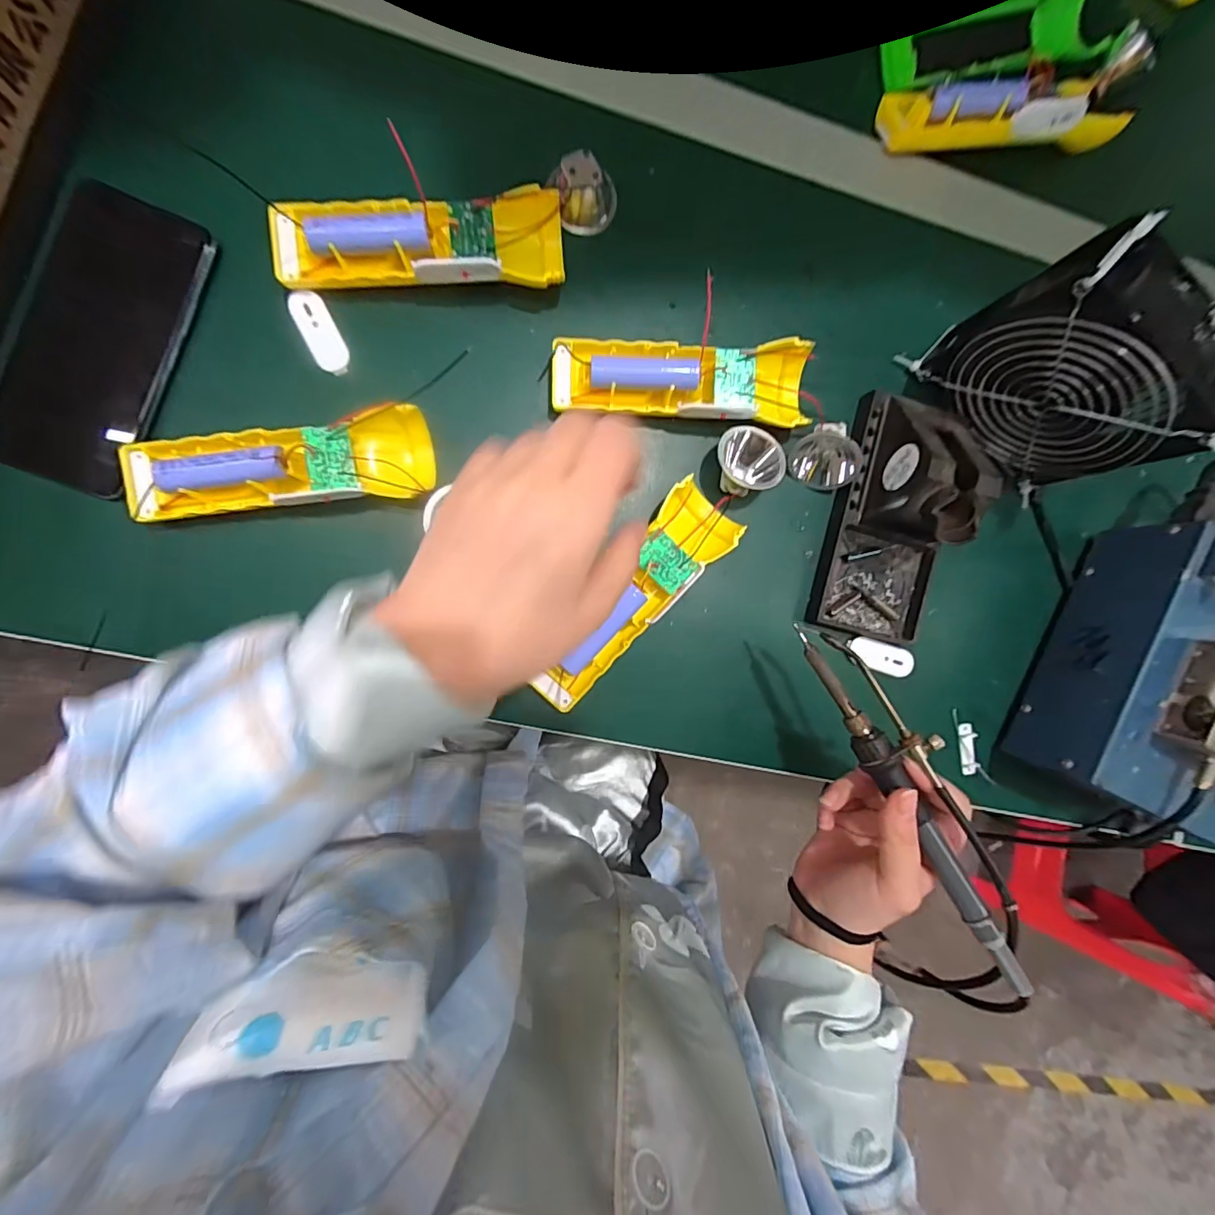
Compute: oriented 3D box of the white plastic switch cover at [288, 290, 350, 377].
[{"bbox_3d":[-0.171,-0.165,0.309,0.020,0.006,0.049,-25,95,-7],"label":"white plastic switch cover"}]

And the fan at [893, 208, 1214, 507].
[{"bbox_3d":[0.272,-0.135,0.307,0.128,0.122,0.051,41,85,-7],"label":"fan"}]

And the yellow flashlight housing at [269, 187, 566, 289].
[{"bbox_3d":[-0.108,-0.215,0.304,0.163,0.029,0.049,-2,91,-8],"label":"yellow flashlight housing"}]

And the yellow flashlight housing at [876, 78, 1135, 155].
[{"bbox_3d":[0.271,-0.333,0.348,0.166,0.030,0.044,-4,92,-8],"label":"yellow flashlight housing"}]

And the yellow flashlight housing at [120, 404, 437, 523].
[{"bbox_3d":[-0.186,-0.083,0.296,0.162,0.036,0.048,-7,92,-8],"label":"yellow flashlight housing"}]

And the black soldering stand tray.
[{"bbox_3d":[0.195,-0.058,0.329,0.072,0.072,0.155,14,89,-8],"label":"black soldering stand tray"}]

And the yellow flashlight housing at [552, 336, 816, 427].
[{"bbox_3d":[0.048,-0.143,0.326,0.162,0.032,0.048,1,91,-8],"label":"yellow flashlight housing"}]

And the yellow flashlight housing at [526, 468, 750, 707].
[{"bbox_3d":[0.013,-0.008,0.326,0.050,0.030,0.160,45,85,-7],"label":"yellow flashlight housing"}]

